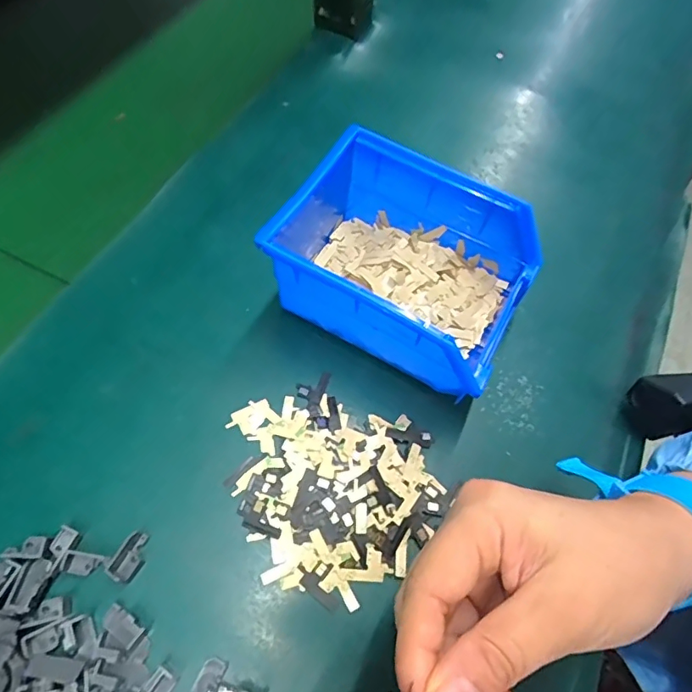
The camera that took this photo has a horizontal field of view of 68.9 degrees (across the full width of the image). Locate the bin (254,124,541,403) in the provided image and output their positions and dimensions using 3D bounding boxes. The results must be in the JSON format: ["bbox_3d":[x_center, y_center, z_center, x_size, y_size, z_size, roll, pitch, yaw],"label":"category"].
[{"bbox_3d":[0.028,-0.048,0.302,0.147,0.075,0.103,27,62,11],"label":"bin"}]

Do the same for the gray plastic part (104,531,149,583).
[{"bbox_3d":[-0.104,0.102,0.245,0.011,0.010,0.021,31,63,13],"label":"gray plastic part"}]

